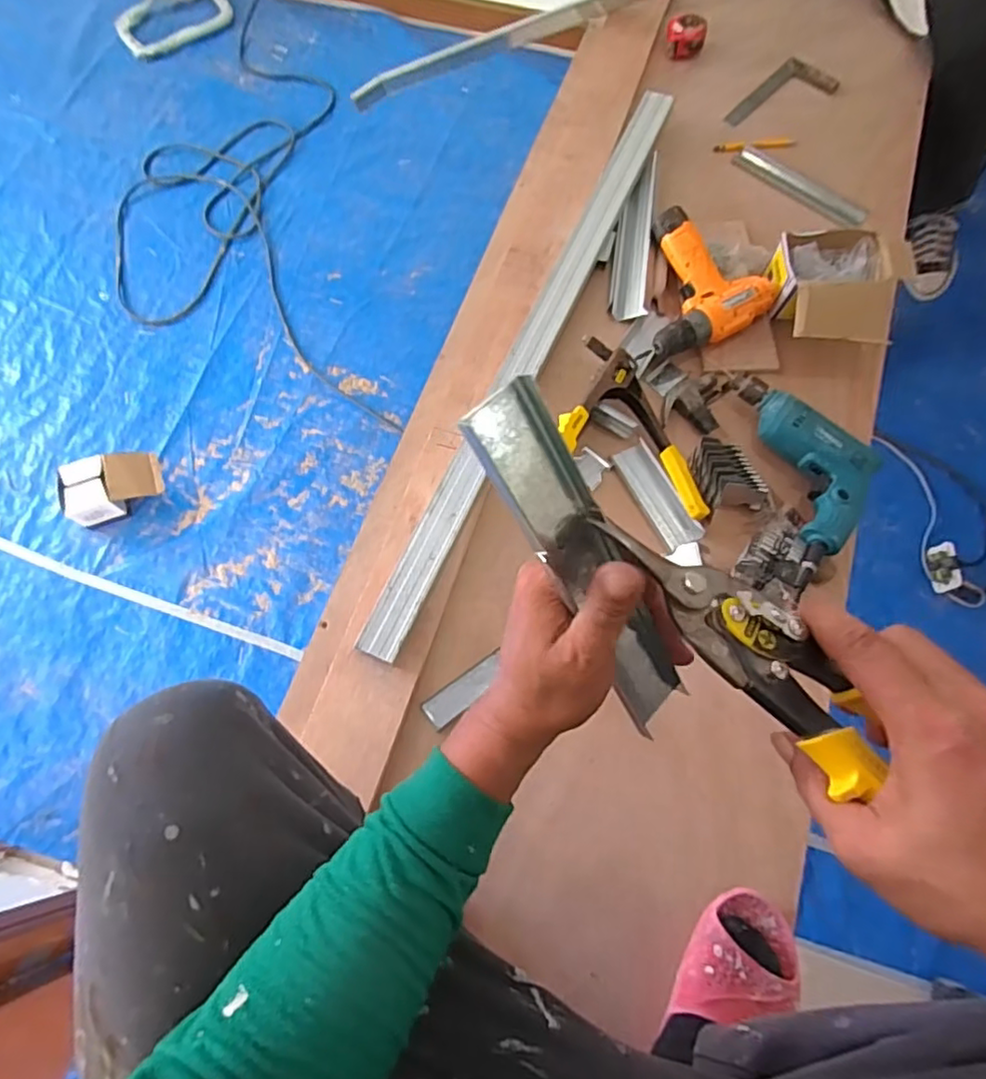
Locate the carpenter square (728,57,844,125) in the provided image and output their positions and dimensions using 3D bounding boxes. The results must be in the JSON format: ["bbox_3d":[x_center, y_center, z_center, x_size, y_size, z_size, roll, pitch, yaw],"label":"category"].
[{"bbox_3d":[0.508,-0.766,1.075,0.103,0.011,0.212,41,76,12],"label":"carpenter square"}]

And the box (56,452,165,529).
[{"bbox_3d":[-0.967,-0.133,1.571,0.213,0.116,0.152,-17,73,-6],"label":"box"}]

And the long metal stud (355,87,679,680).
[{"bbox_3d":[0.066,-0.294,0.866,0.057,0.037,0.998,23,72,8],"label":"long metal stud"}]

